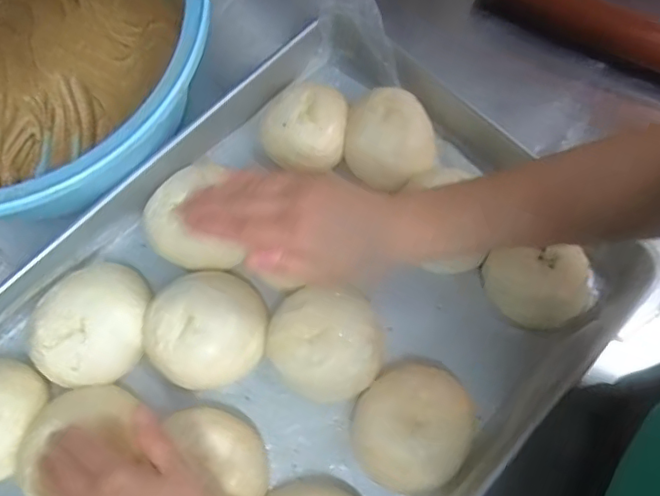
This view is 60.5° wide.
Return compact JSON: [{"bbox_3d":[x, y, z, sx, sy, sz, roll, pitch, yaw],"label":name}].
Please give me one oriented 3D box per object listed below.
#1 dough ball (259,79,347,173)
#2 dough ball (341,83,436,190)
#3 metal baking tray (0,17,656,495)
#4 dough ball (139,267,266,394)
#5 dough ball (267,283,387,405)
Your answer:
[{"bbox_3d":[-0.023,-0.121,0.547,0.082,0.040,0.088,9,73,4],"label":"dough ball"},{"bbox_3d":[0.060,-0.106,0.542,0.083,0.046,0.096,19,74,7],"label":"dough ball"},{"bbox_3d":[-0.057,0.094,0.490,0.449,0.057,0.605,34,76,11],"label":"metal baking tray"},{"bbox_3d":[-0.104,0.070,0.484,0.095,0.040,0.098,0,72,1],"label":"dough ball"},{"bbox_3d":[-0.005,0.082,0.484,0.096,0.037,0.089,0,72,1],"label":"dough ball"}]

